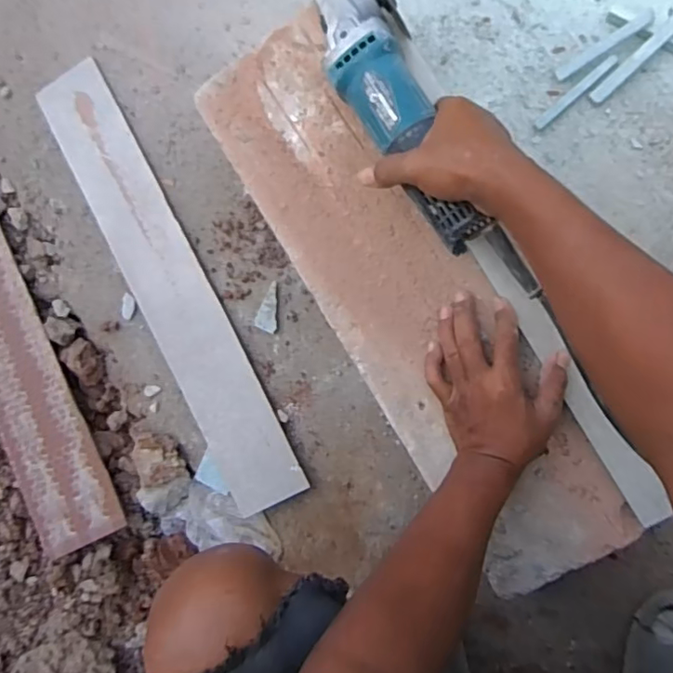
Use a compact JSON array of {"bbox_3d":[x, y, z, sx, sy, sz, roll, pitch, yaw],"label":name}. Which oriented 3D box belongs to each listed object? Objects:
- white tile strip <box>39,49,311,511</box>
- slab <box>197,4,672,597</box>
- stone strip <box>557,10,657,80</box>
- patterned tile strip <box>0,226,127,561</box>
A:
[{"bbox_3d":[-0.207,-0.062,0.700,0.096,0.011,0.583,-28,86,11],"label":"white tile strip"},{"bbox_3d":[0.071,-0.033,0.544,0.166,0.022,0.579,-36,86,9],"label":"slab"},{"bbox_3d":[0.270,-0.294,0.574,0.096,0.008,0.015,-28,87,26],"label":"stone strip"},{"bbox_3d":[-0.429,-0.015,0.718,0.095,0.015,0.591,-24,87,-5],"label":"patterned tile strip"}]

